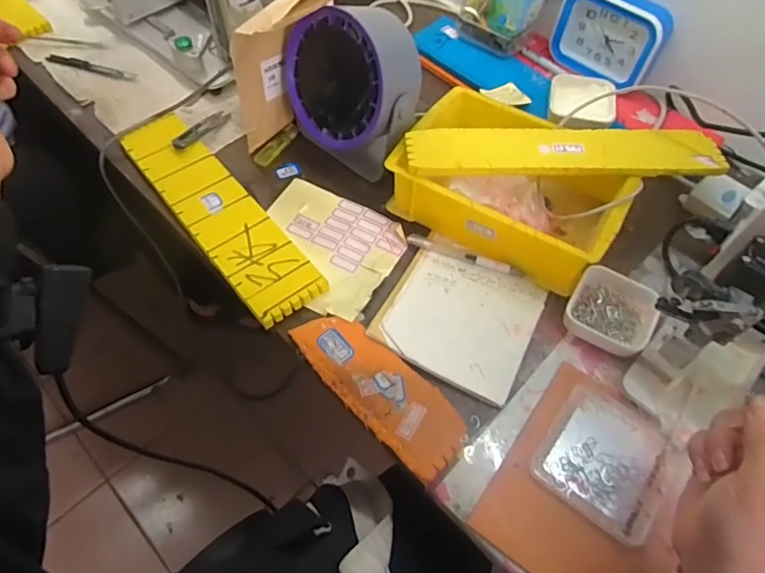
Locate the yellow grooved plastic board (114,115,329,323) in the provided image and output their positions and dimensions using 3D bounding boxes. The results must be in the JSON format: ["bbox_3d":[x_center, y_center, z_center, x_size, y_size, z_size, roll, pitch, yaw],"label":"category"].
[{"bbox_3d":[-0.195,-0.092,0.600,0.083,0.015,0.342,-33,64,-20],"label":"yellow grooved plastic board"}]

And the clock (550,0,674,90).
[{"bbox_3d":[0.305,-0.340,0.689,0.137,0.110,0.048,39,65,21],"label":"clock"}]

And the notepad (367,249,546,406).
[{"bbox_3d":[0.081,0.029,0.531,0.148,0.012,0.142,24,60,13],"label":"notepad"}]

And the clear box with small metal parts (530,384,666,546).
[{"bbox_3d":[0.199,0.150,0.454,0.103,0.024,0.107,33,63,18],"label":"clear box with small metal parts"}]

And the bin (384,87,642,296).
[{"bbox_3d":[0.145,-0.114,0.582,0.245,0.077,0.169,29,61,16],"label":"bin"}]

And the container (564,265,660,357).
[{"bbox_3d":[0.237,0.024,0.530,0.080,0.032,0.086,26,61,14],"label":"container"}]

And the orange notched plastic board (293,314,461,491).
[{"bbox_3d":[-0.004,0.093,0.489,0.190,0.012,0.071,40,65,21],"label":"orange notched plastic board"}]

